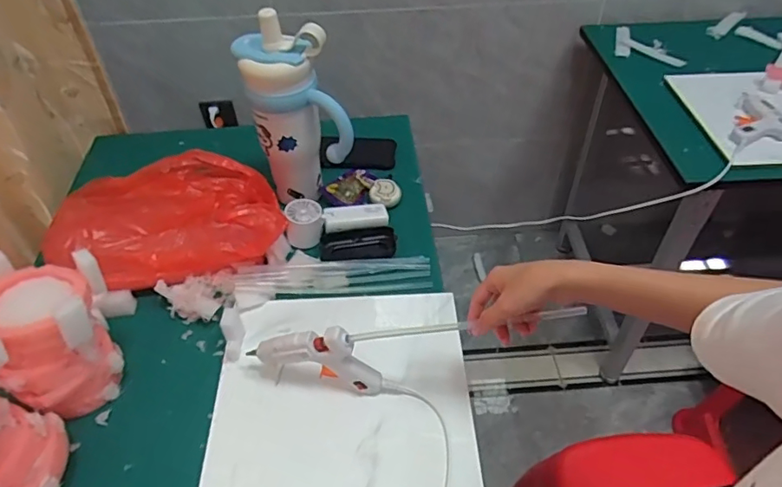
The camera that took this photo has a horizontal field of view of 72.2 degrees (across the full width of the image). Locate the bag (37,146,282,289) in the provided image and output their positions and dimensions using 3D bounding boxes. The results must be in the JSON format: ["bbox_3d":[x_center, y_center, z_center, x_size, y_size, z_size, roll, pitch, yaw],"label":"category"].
[{"bbox_3d":[-0.313,-0.033,0.734,0.333,0.103,0.135,-5,47,-4],"label":"bag"}]

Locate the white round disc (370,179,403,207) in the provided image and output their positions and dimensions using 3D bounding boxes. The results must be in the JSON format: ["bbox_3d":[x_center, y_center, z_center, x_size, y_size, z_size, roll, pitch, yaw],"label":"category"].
[{"bbox_3d":[-0.008,-0.084,0.861,0.050,0.014,0.054,-1,46,1],"label":"white round disc"}]

